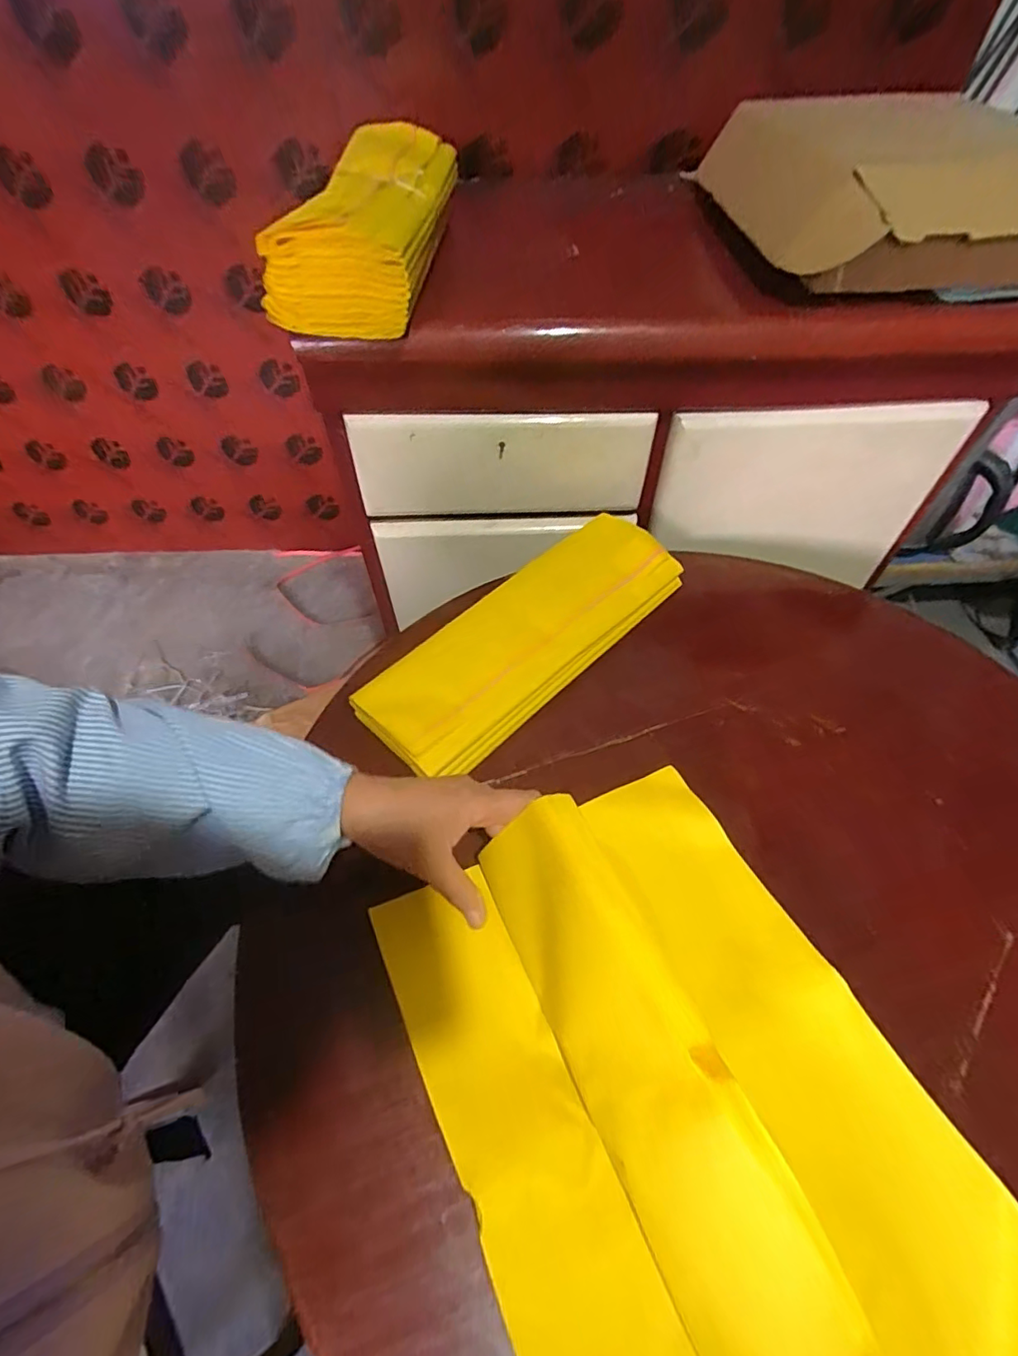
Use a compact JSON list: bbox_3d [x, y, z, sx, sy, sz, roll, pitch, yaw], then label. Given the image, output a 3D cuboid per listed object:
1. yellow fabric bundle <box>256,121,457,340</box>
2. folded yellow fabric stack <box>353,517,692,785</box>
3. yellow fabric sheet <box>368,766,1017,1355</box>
[{"bbox_3d":[-0.130,-0.459,0.552,0.123,0.079,0.339,4,56,3],"label":"yellow fabric bundle"},{"bbox_3d":[0.022,-0.047,0.550,0.356,0.040,0.126,-40,64,-23],"label":"folded yellow fabric stack"},{"bbox_3d":[0.099,0.228,0.313,0.258,0.073,0.341,-22,58,-14],"label":"yellow fabric sheet"}]

